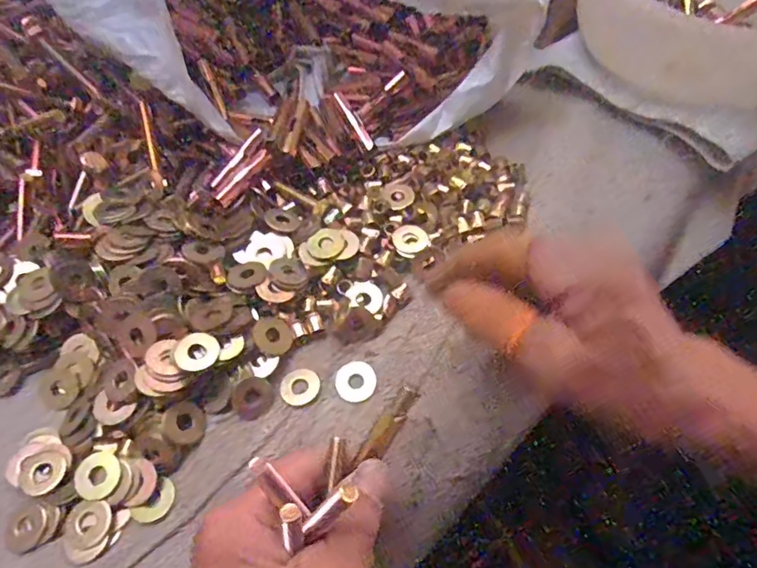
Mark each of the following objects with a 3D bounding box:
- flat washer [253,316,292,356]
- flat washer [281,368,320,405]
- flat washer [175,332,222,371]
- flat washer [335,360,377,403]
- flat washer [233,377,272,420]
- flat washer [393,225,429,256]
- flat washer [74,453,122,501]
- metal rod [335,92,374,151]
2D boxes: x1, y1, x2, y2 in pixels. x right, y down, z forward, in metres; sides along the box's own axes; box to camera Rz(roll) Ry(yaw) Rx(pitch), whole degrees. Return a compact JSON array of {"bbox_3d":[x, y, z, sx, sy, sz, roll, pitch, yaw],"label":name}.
[{"bbox_3d":[-0.056,0.027,0.280,0.020,0.004,0.022,9,64,-19],"label":"flat washer"},{"bbox_3d":[-0.041,0.053,0.274,0.021,0.004,0.018,-39,64,-20],"label":"flat washer"},{"bbox_3d":[-0.088,0.033,0.257,0.021,0.004,0.020,7,54,-9],"label":"flat washer"},{"bbox_3d":[-0.011,0.050,0.272,0.021,0.004,0.021,-1,58,1],"label":"flat washer"},{"bbox_3d":[-0.063,0.057,0.266,0.019,0.004,0.019,6,75,-24],"label":"flat washer"},{"bbox_3d":[0.019,-0.026,0.307,0.020,0.004,0.020,-1,58,1],"label":"flat washer"},{"bbox_3d":[-0.132,0.090,0.247,0.020,0.004,0.021,-1,58,1],"label":"flat washer"},{"bbox_3d":[-0.016,-0.104,0.336,0.007,0.004,0.048,-28,76,-15],"label":"metal rod"}]

